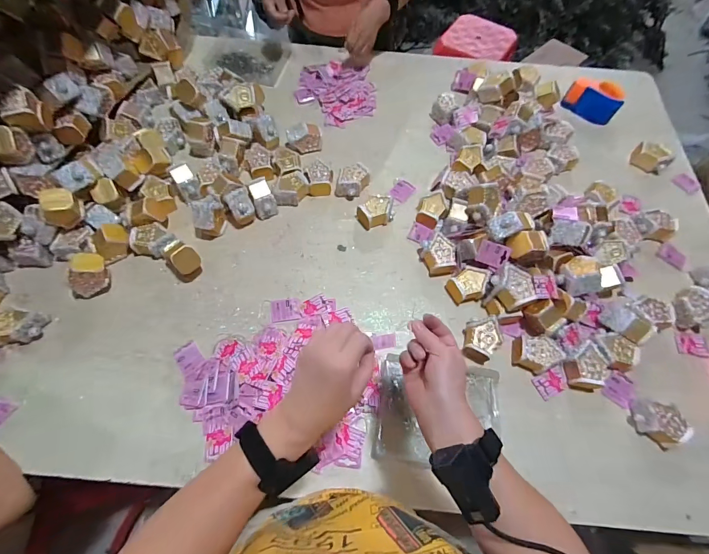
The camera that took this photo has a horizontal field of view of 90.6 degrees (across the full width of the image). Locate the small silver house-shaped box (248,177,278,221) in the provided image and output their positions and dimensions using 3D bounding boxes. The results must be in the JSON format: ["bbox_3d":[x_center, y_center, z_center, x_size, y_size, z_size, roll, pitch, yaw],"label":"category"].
[{"bbox_3d":[-0.207,-0.176,0.797,0.053,0.068,0.068,-18,67,-10],"label":"small silver house-shaped box"}]

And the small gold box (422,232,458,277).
[{"bbox_3d":[0.183,-0.048,0.759,0.066,0.055,0.082,0,65,-2],"label":"small gold box"}]

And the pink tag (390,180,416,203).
[{"bbox_3d":[0.116,-0.209,0.853,0.048,0.007,0.063,35,69,13],"label":"pink tag"}]

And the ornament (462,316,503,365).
[{"bbox_3d":[0.248,0.120,0.683,0.071,0.051,0.088,31,68,12],"label":"ornament"}]

